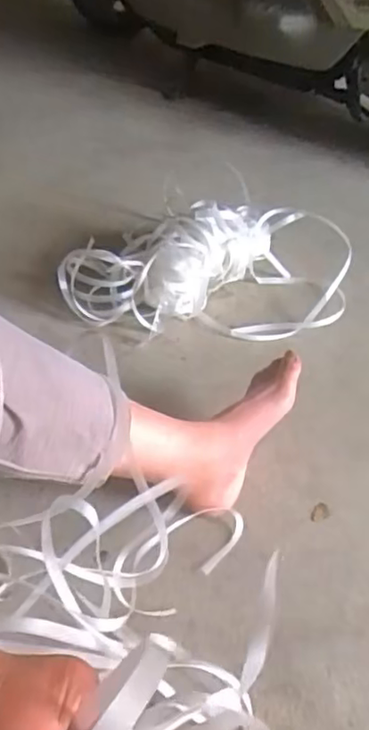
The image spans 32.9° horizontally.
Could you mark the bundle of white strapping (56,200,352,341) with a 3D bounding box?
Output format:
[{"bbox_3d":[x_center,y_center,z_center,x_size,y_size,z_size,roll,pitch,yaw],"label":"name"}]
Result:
[{"bbox_3d":[0.037,-0.165,0.963,0.431,0.146,0.221,2,41,-1],"label":"bundle of white strapping"}]

